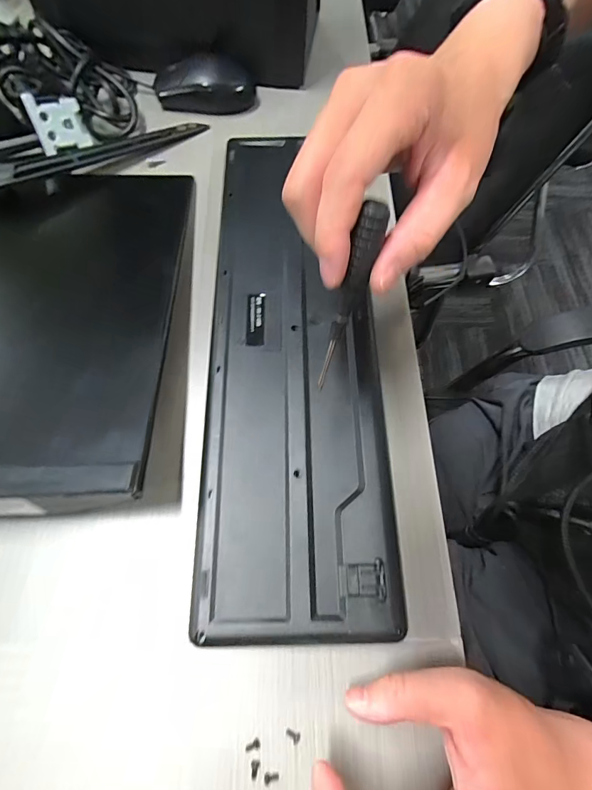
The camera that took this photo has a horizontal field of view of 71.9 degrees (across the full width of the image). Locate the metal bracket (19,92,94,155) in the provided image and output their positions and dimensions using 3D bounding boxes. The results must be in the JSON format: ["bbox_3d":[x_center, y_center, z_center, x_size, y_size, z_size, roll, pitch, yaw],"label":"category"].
[{"bbox_3d":[-0.221,-0.254,0.381,0.043,0.046,0.008,-26,25,-22],"label":"metal bracket"}]

